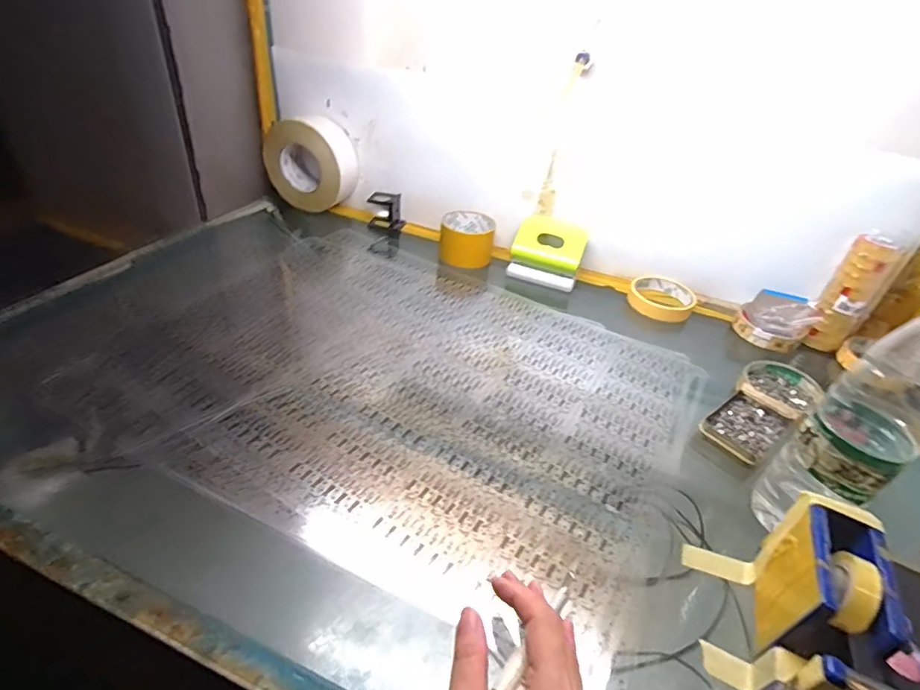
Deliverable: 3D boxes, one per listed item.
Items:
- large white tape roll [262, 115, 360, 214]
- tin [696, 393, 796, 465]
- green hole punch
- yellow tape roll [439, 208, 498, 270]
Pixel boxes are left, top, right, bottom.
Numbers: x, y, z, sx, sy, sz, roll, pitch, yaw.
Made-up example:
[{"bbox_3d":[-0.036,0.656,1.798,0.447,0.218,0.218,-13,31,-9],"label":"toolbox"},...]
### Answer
[{"bbox_3d":[-0.243,-0.298,0.822,0.155,0.143,0.069,10,36,4],"label":"large white tape roll"},{"bbox_3d":[0.290,0.083,0.500,0.096,0.013,0.059,-23,45,-33],"label":"tin"},{"bbox_3d":[0.127,-0.137,0.718,0.103,0.073,0.064,18,38,15],"label":"green hole punch"},{"bbox_3d":[0.011,-0.167,0.758,0.083,0.054,0.075,5,36,-2],"label":"yellow tape roll"}]

